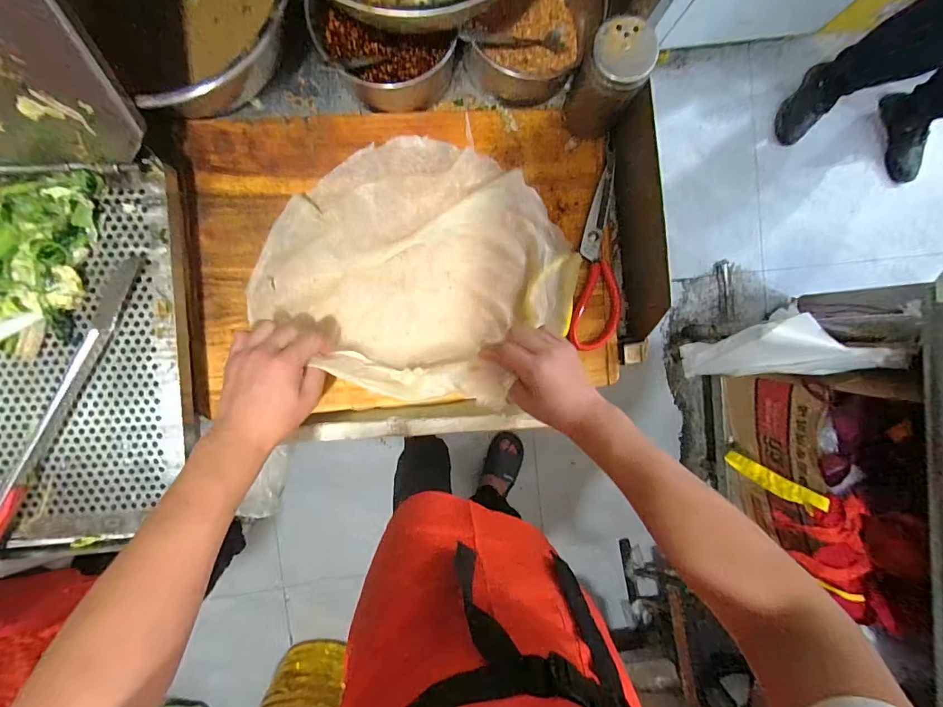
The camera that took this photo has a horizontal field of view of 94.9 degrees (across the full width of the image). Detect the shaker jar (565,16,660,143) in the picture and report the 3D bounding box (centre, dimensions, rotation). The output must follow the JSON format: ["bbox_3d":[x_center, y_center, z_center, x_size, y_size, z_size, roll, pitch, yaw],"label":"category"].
[{"bbox_3d":[0.140,-0.283,0.459,0.063,0.120,0.063,0,93,-6],"label":"shaker jar"}]

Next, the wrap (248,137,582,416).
[{"bbox_3d":[-0.052,-0.096,0.480,0.309,0.054,0.283,36,89,-6],"label":"wrap"}]

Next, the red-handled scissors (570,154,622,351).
[{"bbox_3d":[0.159,-0.116,0.521,0.058,0.016,0.223,7,92,-6],"label":"red-handled scissors"}]

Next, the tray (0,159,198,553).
[{"bbox_3d":[-0.449,0.008,0.433,0.315,0.036,0.382,-3,93,-6],"label":"tray"}]

